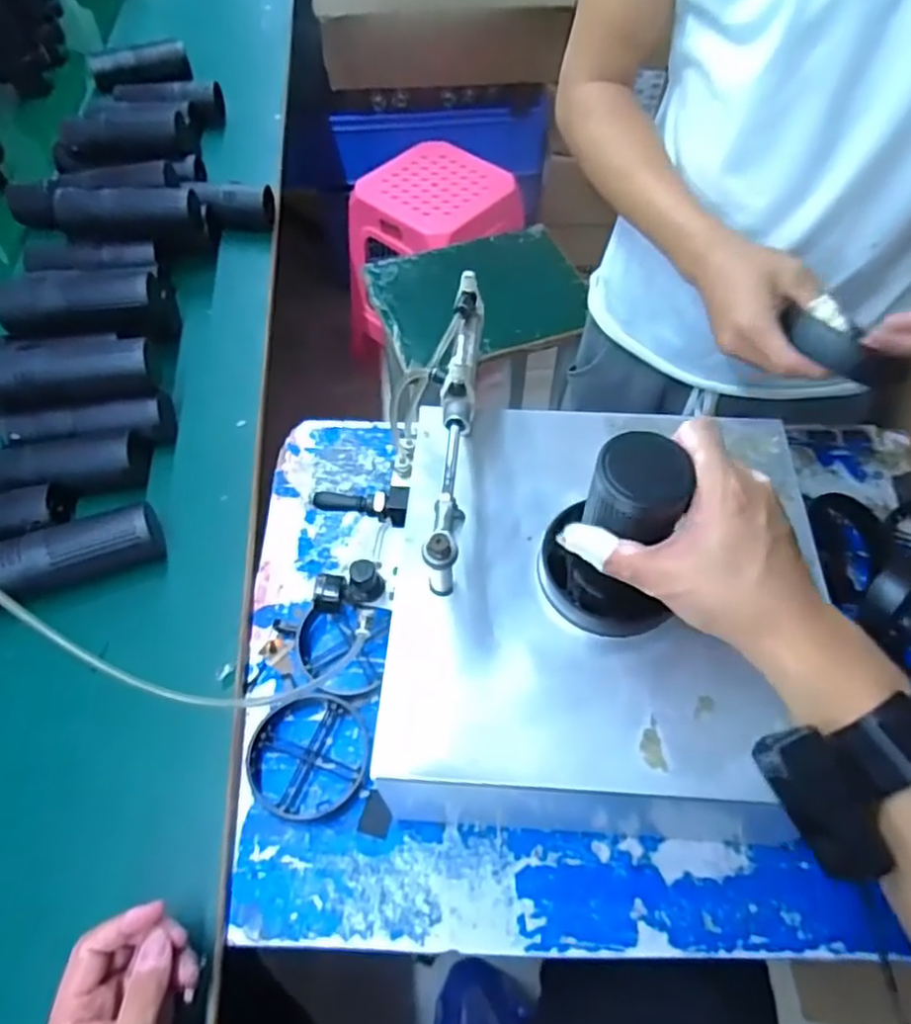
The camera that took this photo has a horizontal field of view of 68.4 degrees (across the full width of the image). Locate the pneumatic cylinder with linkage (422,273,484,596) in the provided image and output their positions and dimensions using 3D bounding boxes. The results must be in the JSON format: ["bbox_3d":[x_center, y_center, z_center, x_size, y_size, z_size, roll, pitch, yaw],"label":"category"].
[{"bbox_3d":[-0.003,-0.067,0.472,0.028,0.040,0.253,4,56,3],"label":"pneumatic cylinder with linkage"}]

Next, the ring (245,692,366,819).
[{"bbox_3d":[-0.123,0.202,0.558,0.096,0.016,0.098,0,56,1],"label":"ring"}]

